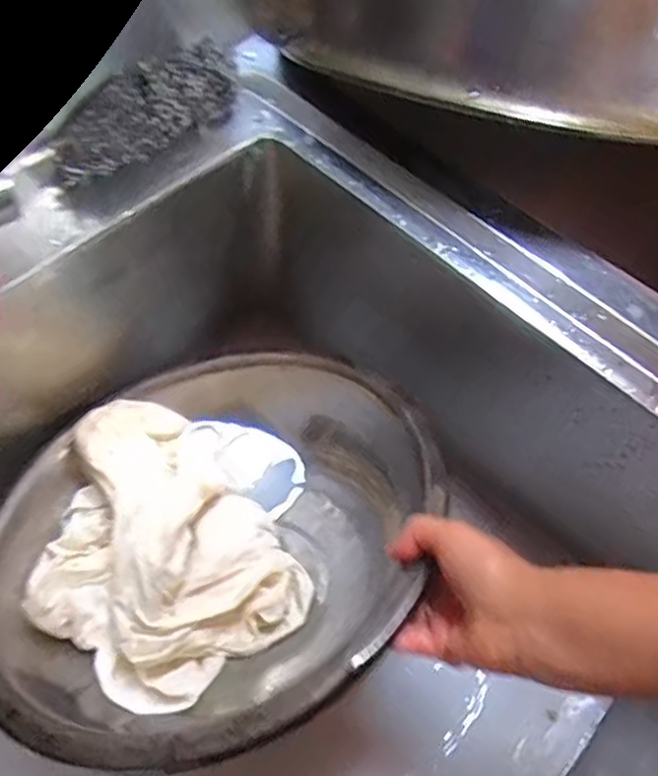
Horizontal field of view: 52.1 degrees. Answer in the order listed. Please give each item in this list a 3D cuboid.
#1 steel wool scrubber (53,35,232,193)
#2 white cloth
[{"bbox_3d":[-0.136,-0.205,0.502,0.159,0.047,0.058,-36,69,-23],"label":"steel wool scrubber"},{"bbox_3d":[-0.121,0.122,0.545,0.200,0.108,0.241,0,59,-5],"label":"white cloth"}]

